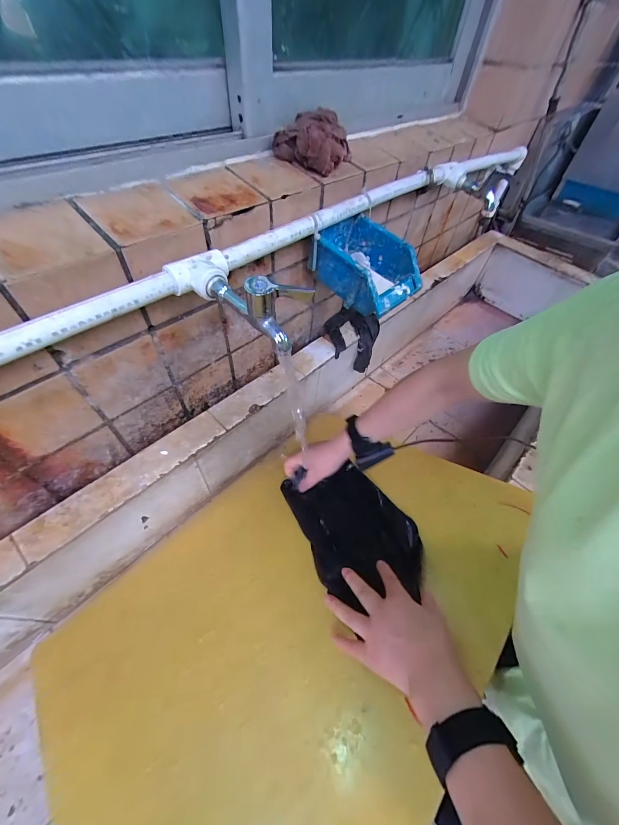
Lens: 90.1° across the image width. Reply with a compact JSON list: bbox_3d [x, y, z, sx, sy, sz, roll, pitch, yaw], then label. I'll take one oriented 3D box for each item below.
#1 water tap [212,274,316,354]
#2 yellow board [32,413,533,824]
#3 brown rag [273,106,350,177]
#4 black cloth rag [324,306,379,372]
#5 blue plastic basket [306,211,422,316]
[{"bbox_3d":[-0.063,-0.115,0.332,0.122,0.070,0.035,29,56,16],"label":"water tap"},{"bbox_3d":[-0.023,0.247,0.463,0.645,0.026,0.490,-38,40,-29],"label":"yellow board"},{"bbox_3d":[0.008,-0.420,0.476,0.097,0.052,0.128,19,54,9],"label":"brown rag"},{"bbox_3d":[0.095,-0.157,0.706,0.128,0.101,0.102,-15,56,-16],"label":"black cloth rag"},{"bbox_3d":[0.093,-0.244,0.515,0.167,0.075,0.132,34,58,19],"label":"blue plastic basket"}]

